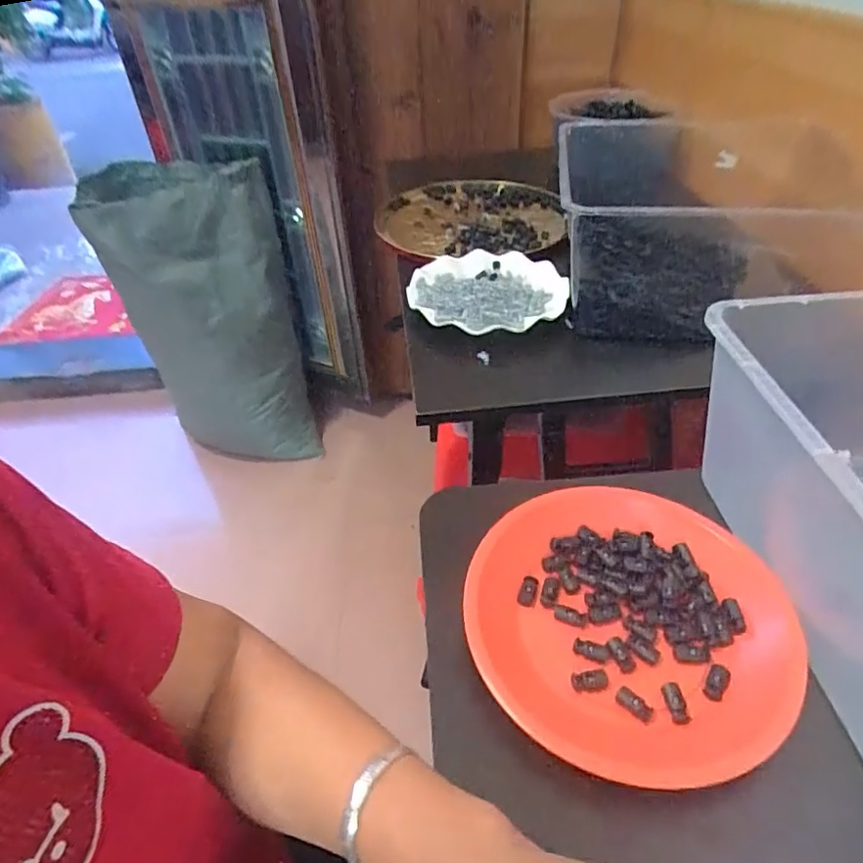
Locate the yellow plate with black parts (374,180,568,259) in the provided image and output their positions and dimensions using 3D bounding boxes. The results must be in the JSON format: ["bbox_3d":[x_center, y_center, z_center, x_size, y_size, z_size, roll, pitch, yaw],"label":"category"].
[{"bbox_3d":[0.062,-0.329,0.892,0.278,0.042,0.290,-2,41,2],"label":"yellow plate with black parts"}]

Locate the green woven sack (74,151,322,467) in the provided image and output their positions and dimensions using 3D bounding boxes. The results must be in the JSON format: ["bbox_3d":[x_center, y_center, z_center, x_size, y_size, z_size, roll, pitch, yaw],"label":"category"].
[{"bbox_3d":[-0.533,-0.257,1.441,0.367,0.744,0.190,-16,43,-13],"label":"green woven sack"}]

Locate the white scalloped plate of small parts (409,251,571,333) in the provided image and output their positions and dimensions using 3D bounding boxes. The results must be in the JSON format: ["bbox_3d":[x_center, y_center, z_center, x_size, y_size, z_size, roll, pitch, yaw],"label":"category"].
[{"bbox_3d":[0.068,-0.174,0.680,0.178,0.014,0.184,-2,41,2],"label":"white scalloped plate of small parts"}]

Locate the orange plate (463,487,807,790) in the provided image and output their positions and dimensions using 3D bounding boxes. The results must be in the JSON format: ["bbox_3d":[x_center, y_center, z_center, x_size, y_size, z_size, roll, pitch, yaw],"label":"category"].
[{"bbox_3d":[0.122,0.117,0.360,0.185,0.028,0.193,-2,41,2],"label":"orange plate"}]

